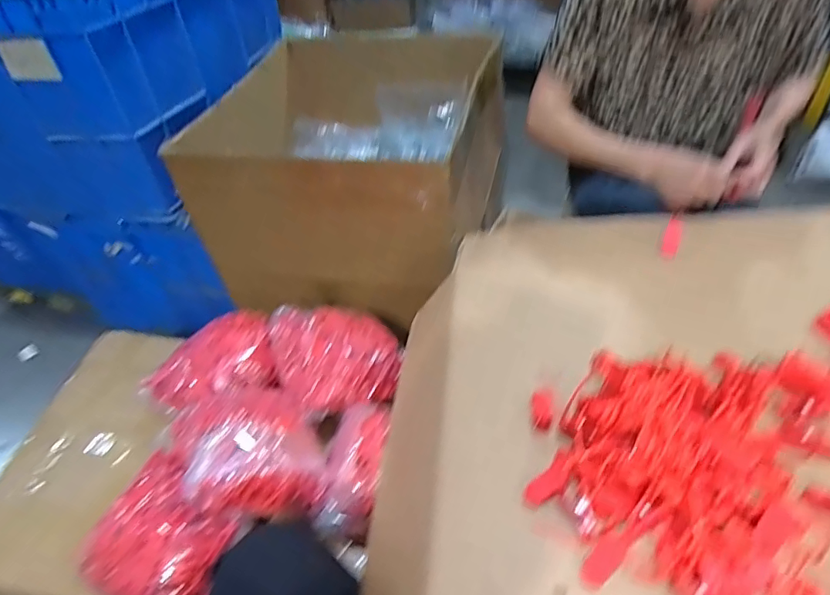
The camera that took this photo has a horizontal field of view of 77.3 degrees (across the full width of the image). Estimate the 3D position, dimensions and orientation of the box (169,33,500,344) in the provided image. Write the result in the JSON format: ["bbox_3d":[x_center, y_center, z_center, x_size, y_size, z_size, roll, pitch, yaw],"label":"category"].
[{"bbox_3d":[-0.103,-0.275,1.154,0.543,0.436,0.565,7,46,14],"label":"box"}]

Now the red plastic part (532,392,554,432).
[{"bbox_3d":[0.139,0.122,0.565,0.020,0.007,0.046,1,45,9],"label":"red plastic part"}]

